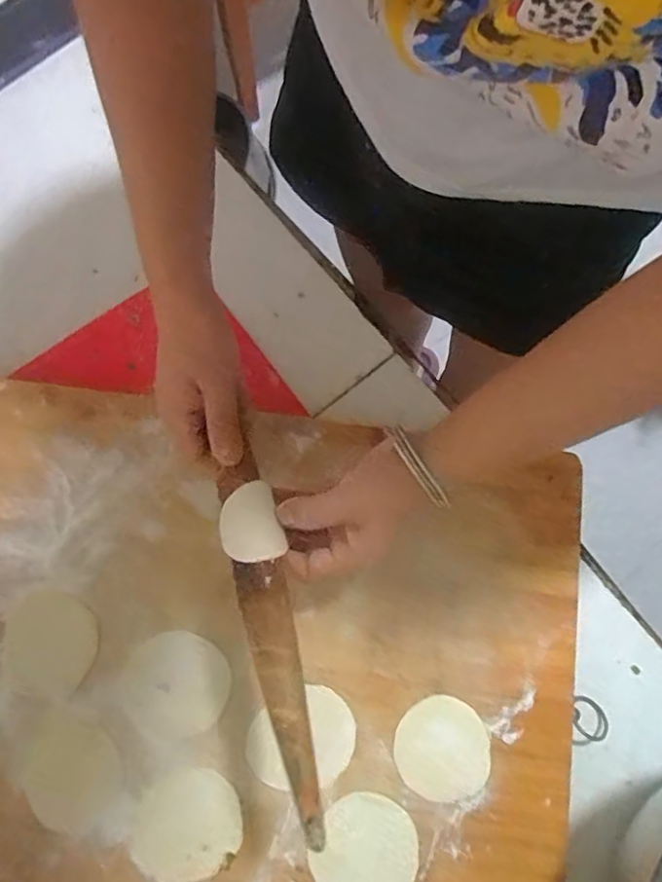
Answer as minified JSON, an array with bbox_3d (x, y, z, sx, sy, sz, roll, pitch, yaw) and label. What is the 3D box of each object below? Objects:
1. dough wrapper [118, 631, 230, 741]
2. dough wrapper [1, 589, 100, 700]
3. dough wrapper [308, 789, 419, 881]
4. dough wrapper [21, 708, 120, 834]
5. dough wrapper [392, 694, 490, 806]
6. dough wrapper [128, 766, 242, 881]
[{"bbox_3d":[-0.112,0.175,0.428,0.073,0.004,0.069,0,75,1],"label":"dough wrapper"},{"bbox_3d":[-0.207,0.149,0.438,0.068,0.004,0.070,13,76,4],"label":"dough wrapper"},{"bbox_3d":[0.024,0.279,0.402,0.068,0.006,0.073,22,77,6],"label":"dough wrapper"},{"bbox_3d":[-0.181,0.230,0.415,0.067,0.005,0.070,19,76,6],"label":"dough wrapper"},{"bbox_3d":[0.077,0.216,0.415,0.063,0.004,0.067,0,75,1],"label":"dough wrapper"},{"bbox_3d":[-0.100,0.265,0.410,0.072,0.004,0.066,0,75,1],"label":"dough wrapper"}]

